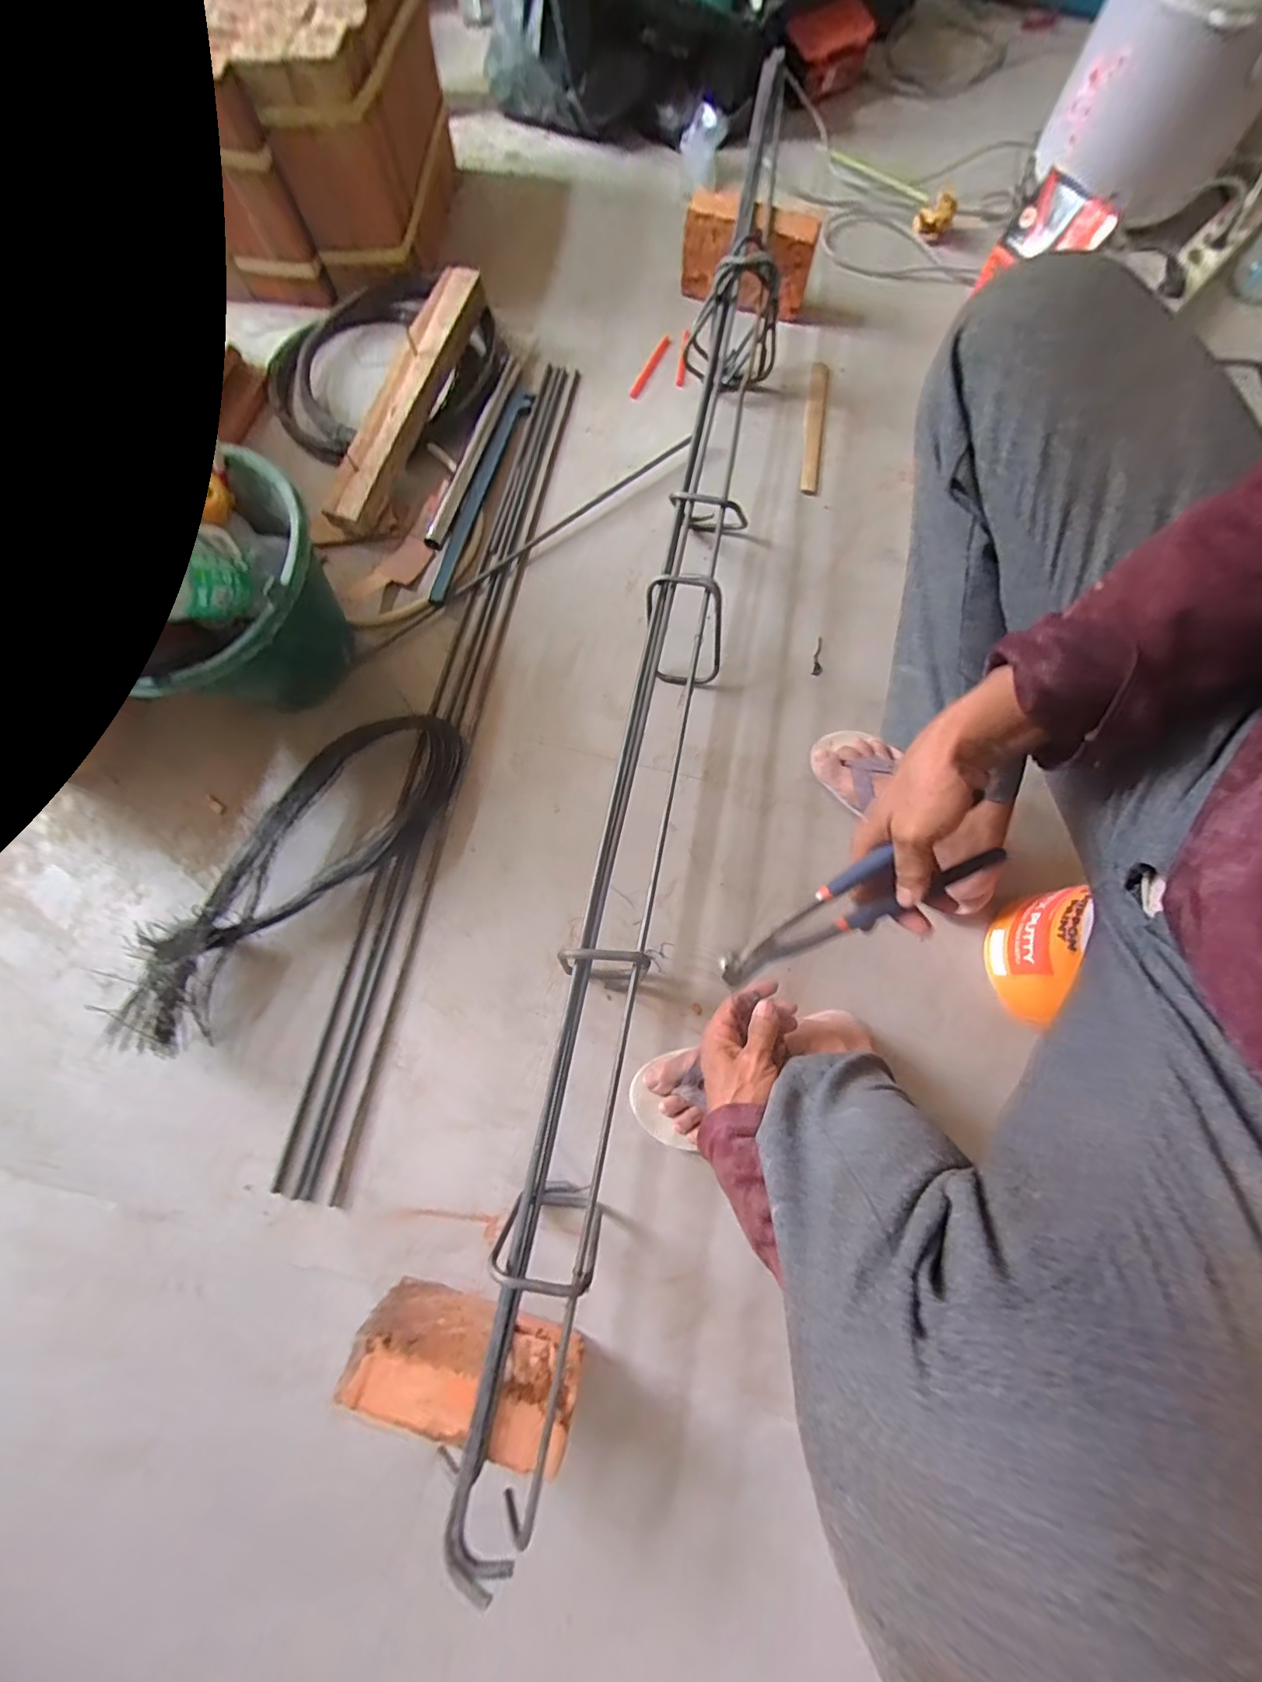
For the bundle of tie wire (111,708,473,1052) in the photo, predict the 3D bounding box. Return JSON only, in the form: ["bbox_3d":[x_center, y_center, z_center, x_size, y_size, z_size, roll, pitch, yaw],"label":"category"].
[{"bbox_3d":[-0.385,0.025,0.613,0.469,0.065,0.142,-44,80,-8],"label":"bundle of tie wire"}]

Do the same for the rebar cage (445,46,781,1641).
[{"bbox_3d":[0.046,-0.200,0.612,0.099,0.131,1.378,11,78,4],"label":"rebar cage"}]

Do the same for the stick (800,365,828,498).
[{"bbox_3d":[0.269,-0.607,0.779,0.026,0.013,0.233,7,77,3],"label":"stick"}]

